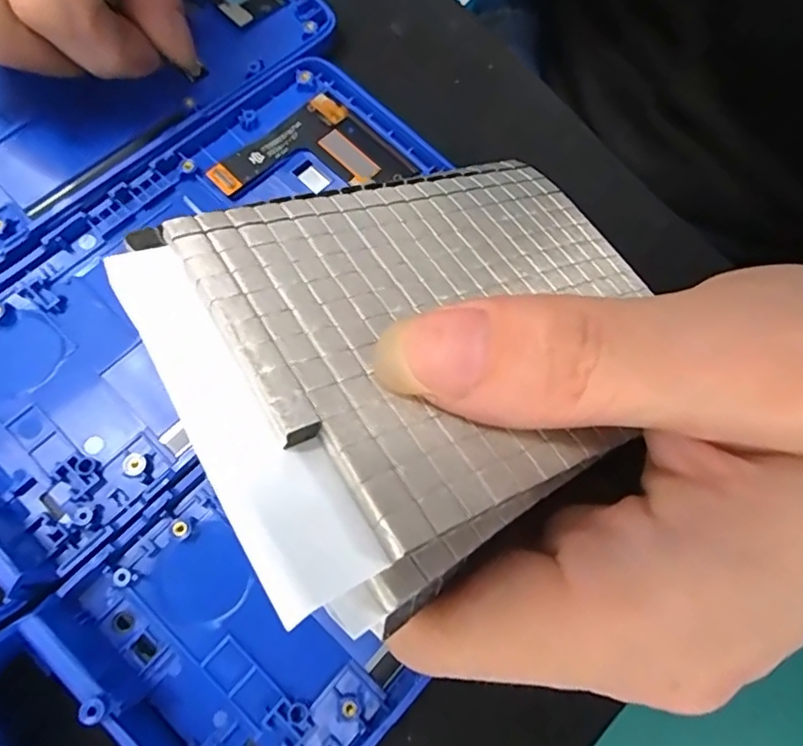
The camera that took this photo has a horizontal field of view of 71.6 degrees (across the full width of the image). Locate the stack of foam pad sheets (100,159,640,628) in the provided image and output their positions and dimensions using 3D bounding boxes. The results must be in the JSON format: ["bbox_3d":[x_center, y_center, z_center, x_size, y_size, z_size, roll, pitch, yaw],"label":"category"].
[{"bbox_3d":[0.010,-0.012,0.114,0.111,0.008,0.081,-23,65,-31],"label":"stack of foam pad sheets"}]

